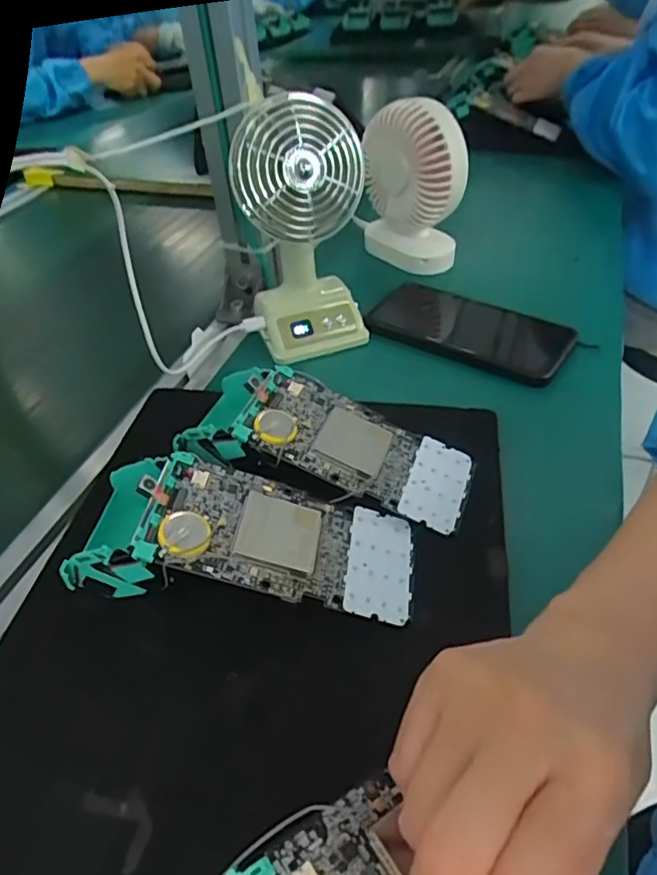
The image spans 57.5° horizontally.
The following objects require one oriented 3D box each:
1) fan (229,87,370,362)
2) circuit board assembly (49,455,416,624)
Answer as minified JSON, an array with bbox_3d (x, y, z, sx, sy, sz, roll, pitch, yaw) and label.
[{"bbox_3d":[-0.017,-0.144,0.449,0.091,0.190,0.065,-7,42,-1],"label":"fan"},{"bbox_3d":[-0.042,0.053,0.309,0.169,0.055,0.068,10,43,-1],"label":"circuit board assembly"}]

